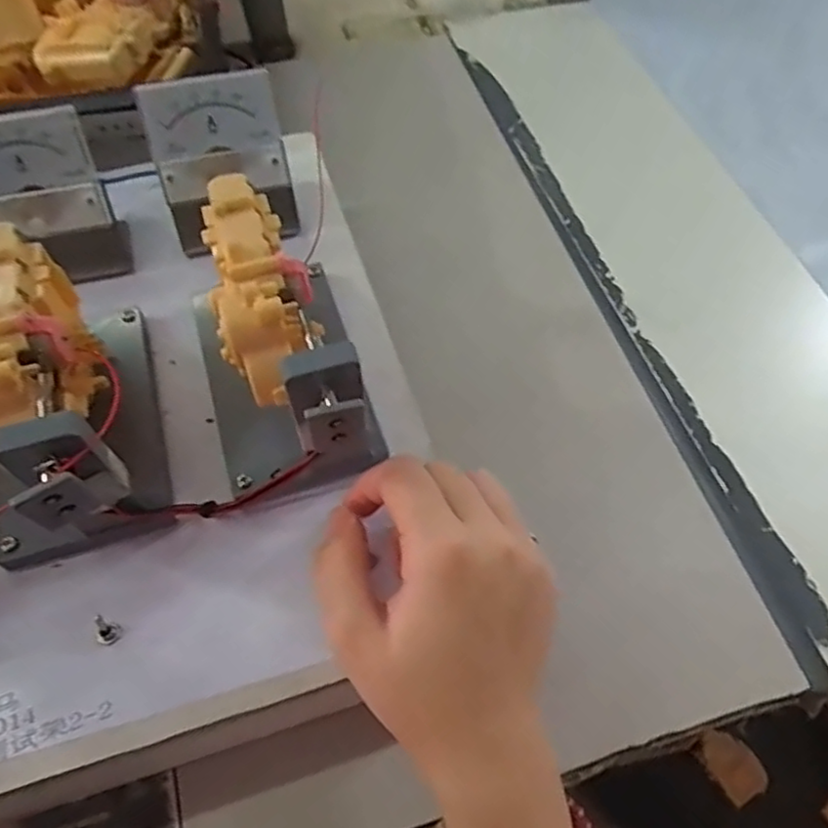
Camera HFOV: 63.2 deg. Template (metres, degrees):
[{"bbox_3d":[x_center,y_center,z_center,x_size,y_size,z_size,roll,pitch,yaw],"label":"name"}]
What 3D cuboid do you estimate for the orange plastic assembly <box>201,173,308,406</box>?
[{"bbox_3d":[-0.065,-0.052,0.268,0.030,0.034,0.088,-12,60,-9],"label":"orange plastic assembly"}]

